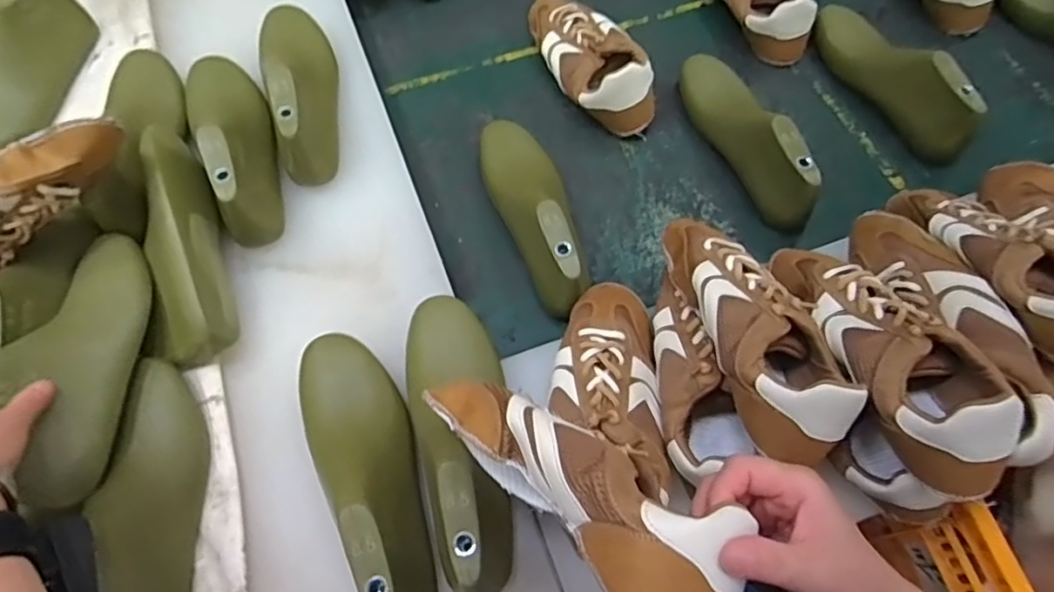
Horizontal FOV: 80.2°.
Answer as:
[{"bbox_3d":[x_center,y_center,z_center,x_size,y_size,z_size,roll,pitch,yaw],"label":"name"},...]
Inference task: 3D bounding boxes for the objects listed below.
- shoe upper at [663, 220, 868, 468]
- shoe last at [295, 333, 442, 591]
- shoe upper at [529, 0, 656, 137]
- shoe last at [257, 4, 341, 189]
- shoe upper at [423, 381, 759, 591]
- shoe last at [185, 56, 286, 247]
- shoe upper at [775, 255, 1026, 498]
[{"bbox_3d":[0.181,0.016,0.512,0.091,0.081,0.238,-19,65,-7],"label":"shoe upper"},{"bbox_3d":[-0.124,0.141,0.504,0.080,0.088,0.254,-23,66,-11],"label":"shoe last"},{"bbox_3d":[0.078,-0.310,0.792,0.096,0.071,0.248,-22,66,-11],"label":"shoe upper"},{"bbox_3d":[-0.252,-0.245,0.693,0.079,0.080,0.248,-17,65,-9],"label":"shoe last"},{"bbox_3d":[0.022,0.102,0.361,0.071,0.052,0.224,-40,44,-20],"label":"shoe upper"},{"bbox_3d":[-0.313,-0.172,0.655,0.075,0.084,0.260,-22,66,-11],"label":"shoe last"},{"bbox_3d":[0.290,0.033,0.505,0.102,0.085,0.245,-13,47,-8],"label":"shoe upper"}]

